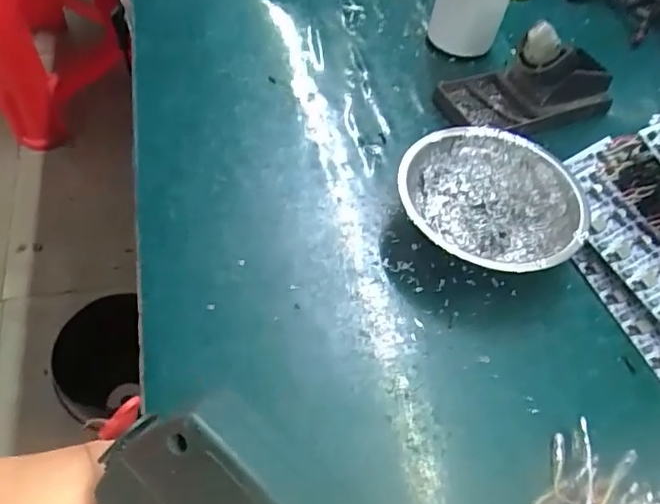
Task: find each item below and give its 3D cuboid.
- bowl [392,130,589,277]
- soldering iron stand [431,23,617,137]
[{"bbox_3d":[0.110,-0.029,0.396,0.124,0.043,0.121,2,55,-3],"label":"bowl"},{"bbox_3d":[0.170,-0.143,0.463,0.148,0.070,0.061,14,55,5],"label":"soldering iron stand"}]

